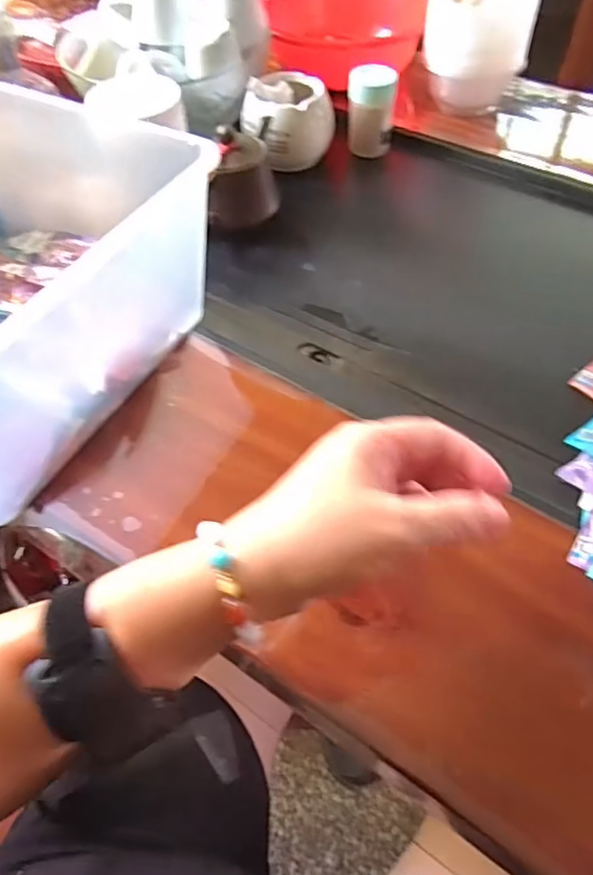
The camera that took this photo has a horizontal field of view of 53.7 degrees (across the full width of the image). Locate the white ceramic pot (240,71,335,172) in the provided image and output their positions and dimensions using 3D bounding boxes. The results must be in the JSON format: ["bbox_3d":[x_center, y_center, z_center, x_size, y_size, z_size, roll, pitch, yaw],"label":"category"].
[{"bbox_3d":[-0.009,-0.344,0.643,0.099,0.070,0.092,-2,54,1],"label":"white ceramic pot"}]

